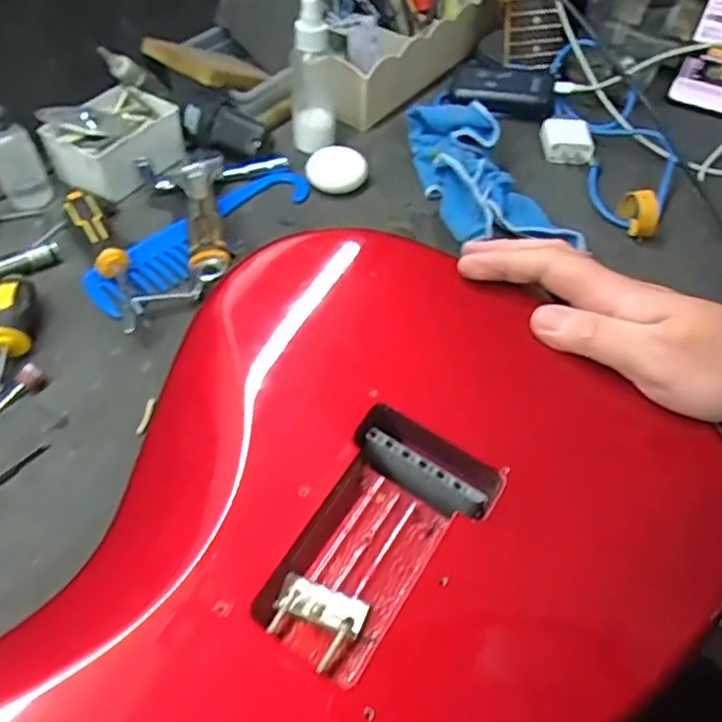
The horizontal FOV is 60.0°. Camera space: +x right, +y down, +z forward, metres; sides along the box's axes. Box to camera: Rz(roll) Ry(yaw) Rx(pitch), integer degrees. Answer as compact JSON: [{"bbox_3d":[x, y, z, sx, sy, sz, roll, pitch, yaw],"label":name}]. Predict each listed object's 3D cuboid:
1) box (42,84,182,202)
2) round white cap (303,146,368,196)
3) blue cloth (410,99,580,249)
[{"bbox_3d":[-0.221,-0.203,0.575,0.087,0.042,0.107,26,55,15],"label":"box"},{"bbox_3d":[-0.023,-0.179,0.586,0.055,0.020,0.055,2,52,-2],"label":"round white cap"},{"bbox_3d":[0.112,-0.169,0.561,0.091,0.053,0.203,-13,54,-13],"label":"blue cloth"}]

